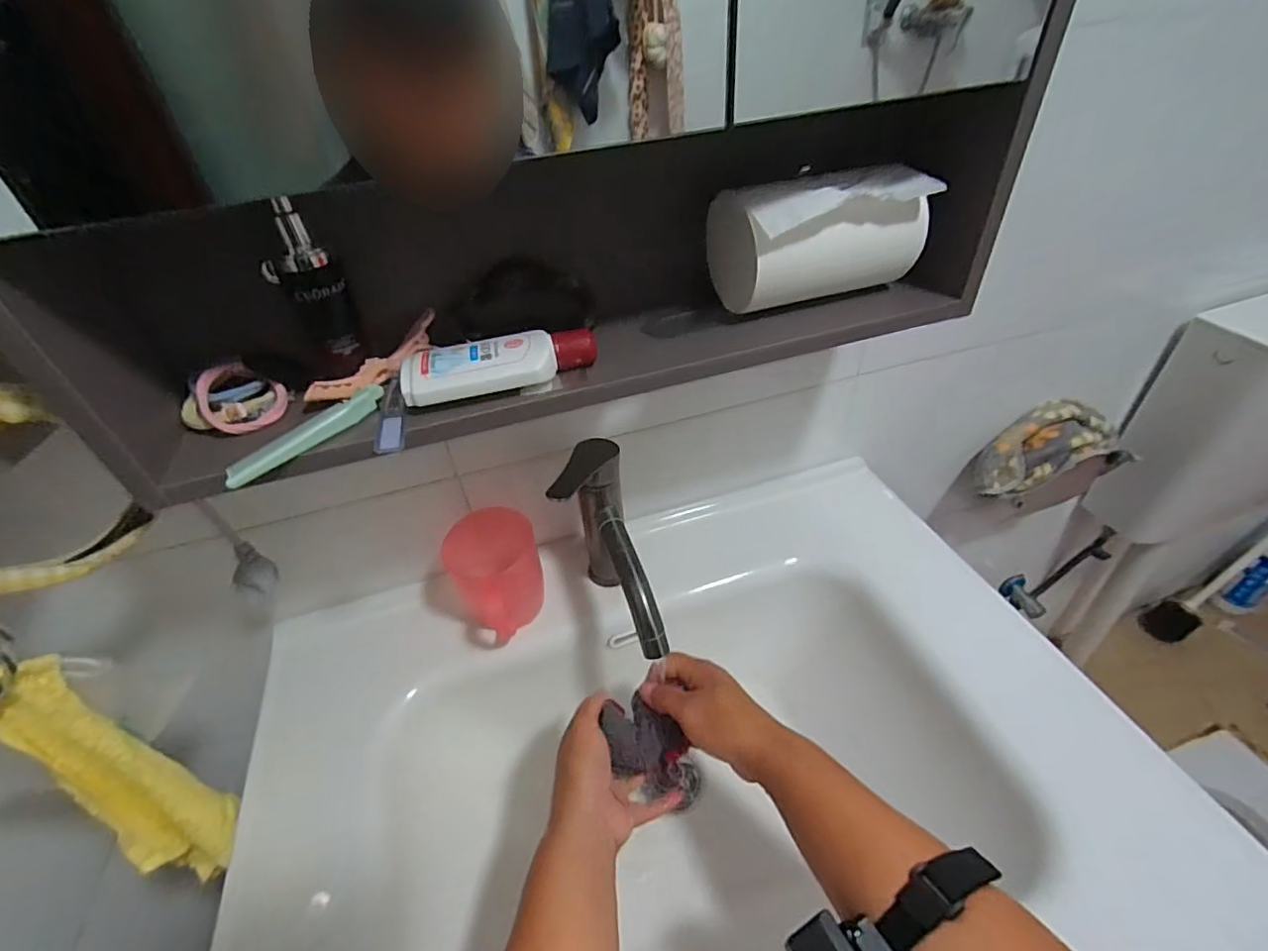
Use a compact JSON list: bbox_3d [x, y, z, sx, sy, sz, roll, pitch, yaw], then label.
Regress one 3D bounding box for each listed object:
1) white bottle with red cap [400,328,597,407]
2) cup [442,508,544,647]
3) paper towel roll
[{"bbox_3d":[-0.091,-0.077,0.391,0.130,0.025,0.044,-14,43,-10],"label":"white bottle with red cap"},{"bbox_3d":[-0.130,0.100,0.555,0.082,0.106,0.083,-3,42,3],"label":"cup"},{"bbox_3d":[0.137,-0.187,0.437,0.151,0.084,0.092,-16,43,-12],"label":"paper towel roll"}]

